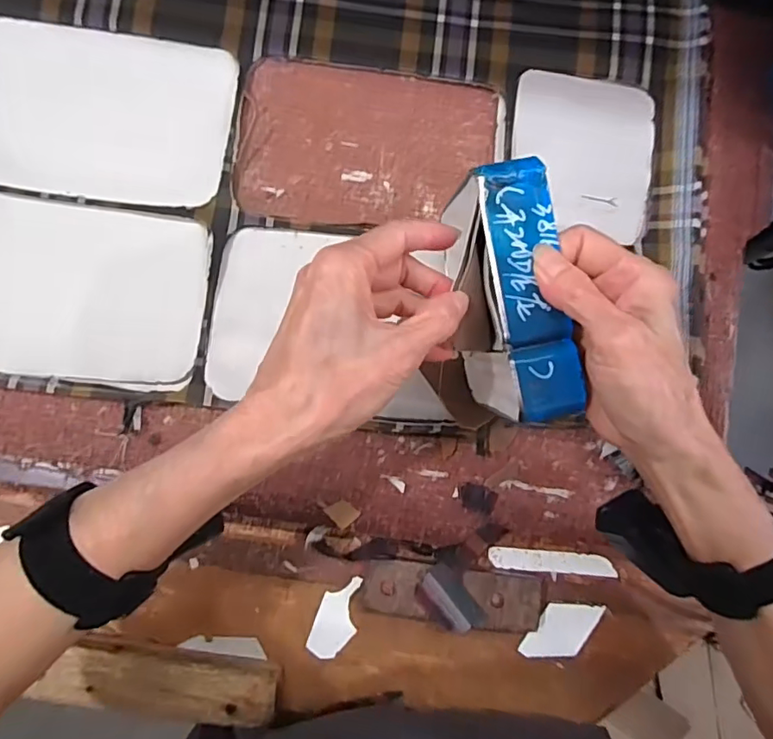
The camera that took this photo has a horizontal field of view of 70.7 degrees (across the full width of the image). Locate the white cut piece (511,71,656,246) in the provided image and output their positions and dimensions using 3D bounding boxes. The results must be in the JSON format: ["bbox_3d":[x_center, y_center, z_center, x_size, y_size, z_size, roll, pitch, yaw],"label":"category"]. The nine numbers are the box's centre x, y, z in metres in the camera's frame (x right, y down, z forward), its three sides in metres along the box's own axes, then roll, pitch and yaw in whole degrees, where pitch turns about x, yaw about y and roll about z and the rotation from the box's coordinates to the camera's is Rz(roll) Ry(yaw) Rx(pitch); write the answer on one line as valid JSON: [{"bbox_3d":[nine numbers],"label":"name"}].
[{"bbox_3d":[0.151,-0.167,0.424,0.108,0.006,0.114,10,90,1],"label":"white cut piece"}]

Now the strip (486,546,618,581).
[{"bbox_3d":[0.126,0.147,0.413,0.095,0.004,0.018,6,84,-1],"label":"strip"}]

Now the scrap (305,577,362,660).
[{"bbox_3d":[-0.036,0.182,0.401,0.029,0.004,0.060,22,83,-5],"label":"scrap"}]

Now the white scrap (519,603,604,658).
[{"bbox_3d":[0.130,0.194,0.404,0.060,0.004,0.037,1,84,-2],"label":"white scrap"}]

